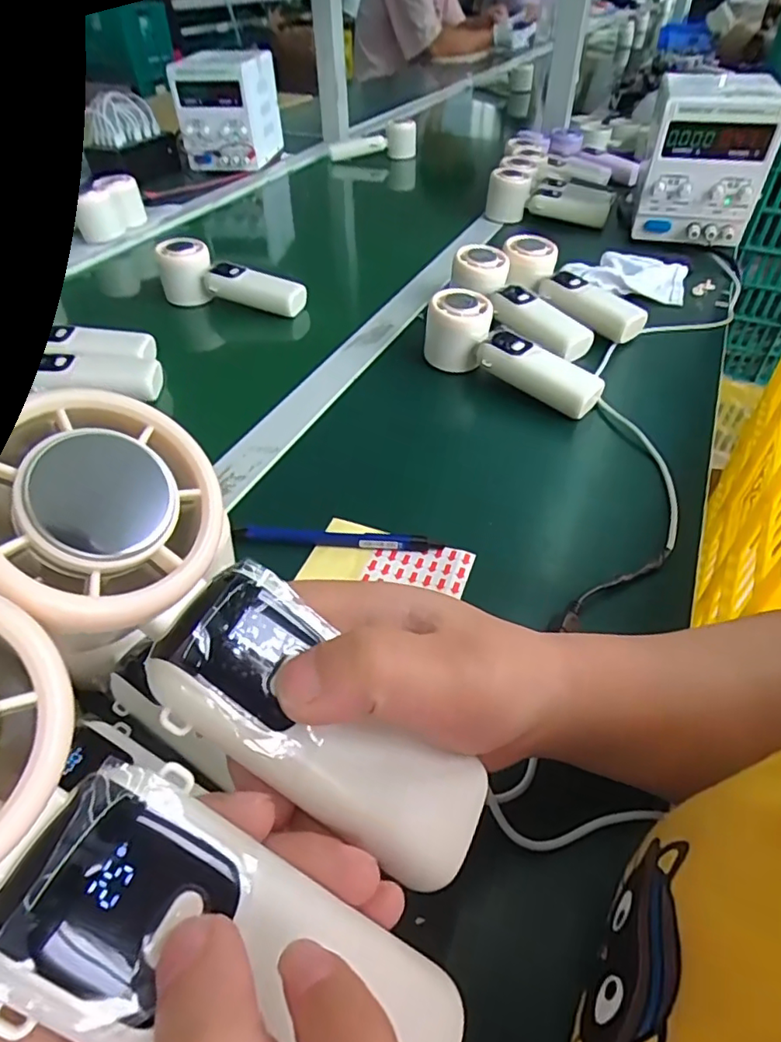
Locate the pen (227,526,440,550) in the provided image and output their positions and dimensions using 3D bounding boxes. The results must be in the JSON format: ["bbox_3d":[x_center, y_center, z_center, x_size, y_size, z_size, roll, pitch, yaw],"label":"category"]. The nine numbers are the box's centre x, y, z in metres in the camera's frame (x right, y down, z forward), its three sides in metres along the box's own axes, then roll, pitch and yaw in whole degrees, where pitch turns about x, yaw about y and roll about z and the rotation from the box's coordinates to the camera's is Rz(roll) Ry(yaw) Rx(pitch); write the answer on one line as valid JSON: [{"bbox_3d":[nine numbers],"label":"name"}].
[{"bbox_3d":[-0.036,0.012,0.363,0.133,0.015,0.010,2,46,2],"label":"pen"}]

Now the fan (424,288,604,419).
[{"bbox_3d":[0.103,-0.145,0.478,0.159,0.053,0.050,32,53,27],"label":"fan"}]

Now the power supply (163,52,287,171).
[{"bbox_3d":[-0.278,-0.709,0.977,0.130,0.166,0.151,11,47,10],"label":"power supply"}]

